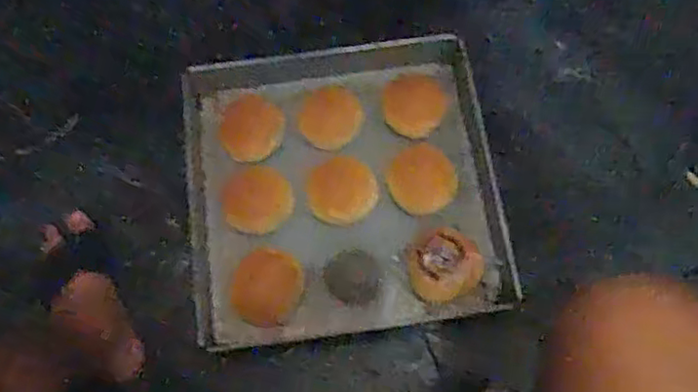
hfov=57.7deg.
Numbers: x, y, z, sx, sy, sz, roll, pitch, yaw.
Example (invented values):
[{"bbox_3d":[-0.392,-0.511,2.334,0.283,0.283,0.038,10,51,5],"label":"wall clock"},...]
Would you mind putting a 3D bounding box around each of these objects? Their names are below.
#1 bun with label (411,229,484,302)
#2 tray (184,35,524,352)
[{"bbox_3d":[0.129,0.096,0.884,0.099,0.039,0.098,-1,69,2],"label":"bun with label"},{"bbox_3d":[-0.010,-0.025,0.926,0.431,0.069,0.431,-7,69,-1],"label":"tray"}]

